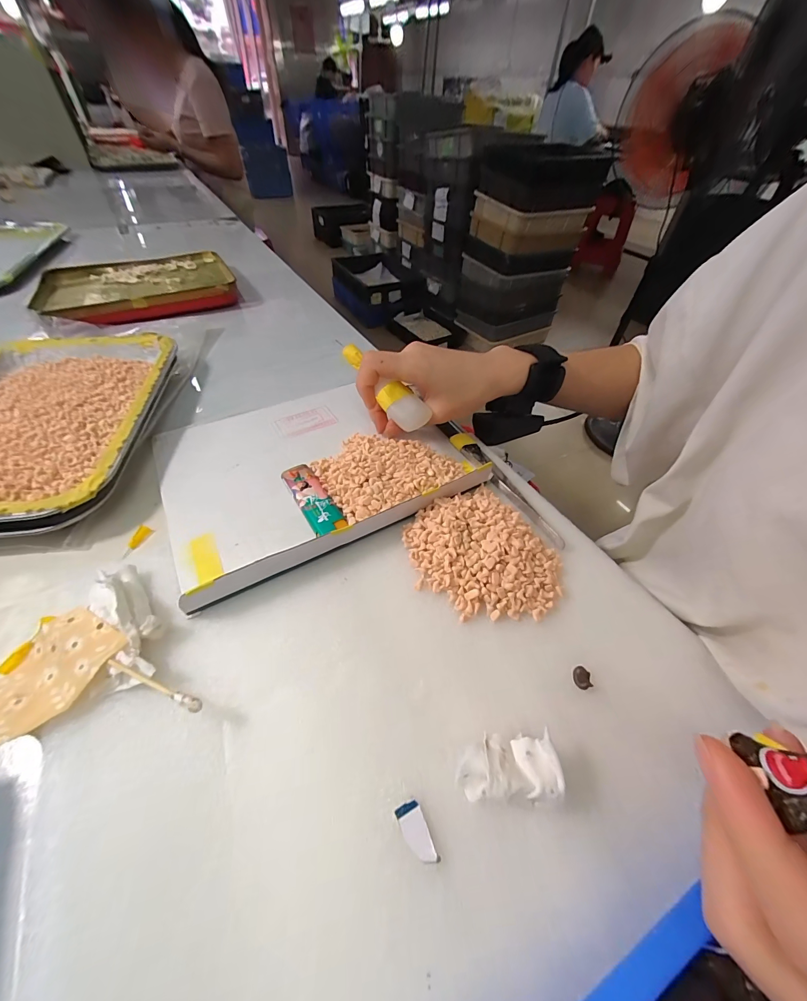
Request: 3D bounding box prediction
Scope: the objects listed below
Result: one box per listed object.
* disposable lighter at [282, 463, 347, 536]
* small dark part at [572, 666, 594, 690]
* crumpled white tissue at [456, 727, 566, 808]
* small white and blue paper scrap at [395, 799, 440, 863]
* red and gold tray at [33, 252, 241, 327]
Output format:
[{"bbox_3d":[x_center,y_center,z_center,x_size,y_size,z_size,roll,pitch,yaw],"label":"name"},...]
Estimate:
[{"bbox_3d":[-0.068,0.001,0.272,0.024,0.013,0.072,-25,54,-24],"label":"disposable lighter"},{"bbox_3d":[0.099,0.098,0.198,0.009,0.004,0.012,7,48,3],"label":"small dark part"},{"bbox_3d":[0.048,0.124,0.166,0.043,0.020,0.025,2,48,-2],"label":"crumpled white tissue"},{"bbox_3d":[0.006,0.145,0.156,0.011,0.004,0.022,-18,52,-19],"label":"small white and blue paper scrap"},{"bbox_3d":[-0.386,-0.313,0.522,0.242,0.026,0.195,-21,53,-21],"label":"red and gold tray"}]

